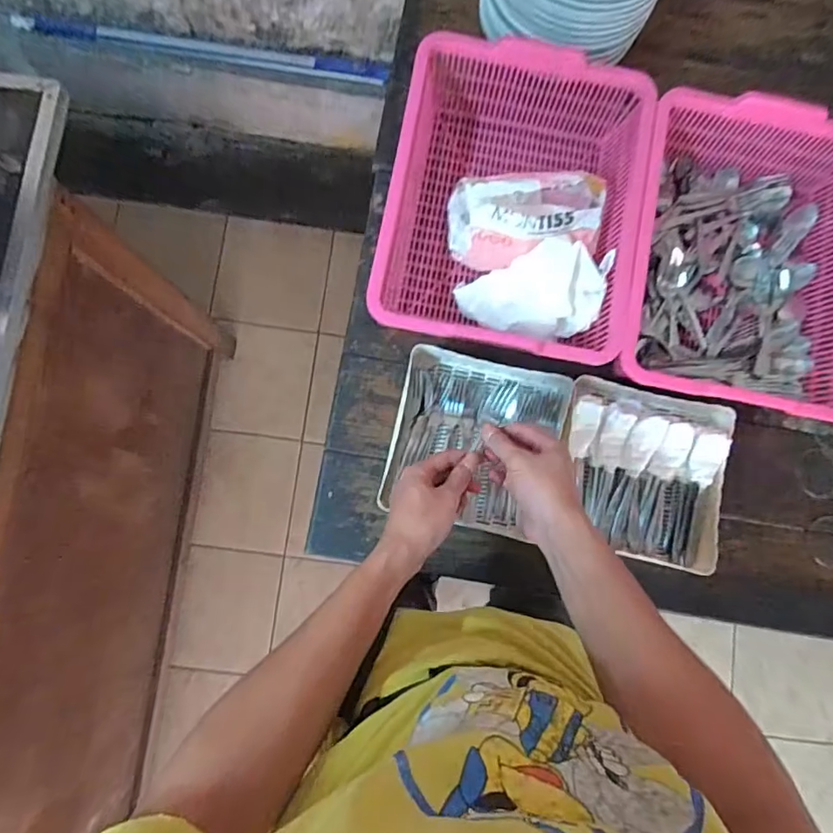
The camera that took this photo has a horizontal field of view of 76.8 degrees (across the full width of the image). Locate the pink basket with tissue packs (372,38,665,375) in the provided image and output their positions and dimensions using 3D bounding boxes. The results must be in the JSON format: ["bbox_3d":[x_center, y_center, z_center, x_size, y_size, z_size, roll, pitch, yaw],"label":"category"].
[{"bbox_3d":[0.123,-0.271,0.708,0.308,0.124,0.393,11,82,-1],"label":"pink basket with tissue packs"}]

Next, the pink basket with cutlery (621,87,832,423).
[{"bbox_3d":[0.430,-0.208,0.709,0.297,0.123,0.403,13,82,-1],"label":"pink basket with cutlery"}]

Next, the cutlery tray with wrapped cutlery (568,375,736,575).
[{"bbox_3d":[0.287,0.069,0.675,0.202,0.058,0.218,12,82,-1],"label":"cutlery tray with wrapped cutlery"}]

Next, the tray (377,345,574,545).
[{"bbox_3d":[0.078,0.030,0.686,0.212,0.054,0.221,13,82,-1],"label":"tray"}]

